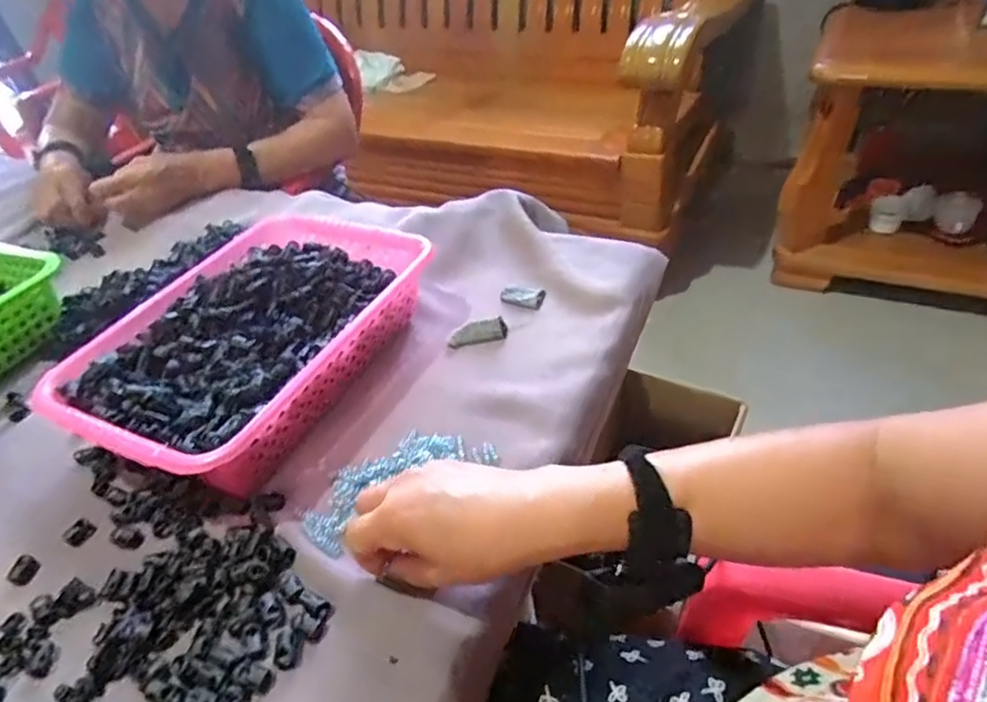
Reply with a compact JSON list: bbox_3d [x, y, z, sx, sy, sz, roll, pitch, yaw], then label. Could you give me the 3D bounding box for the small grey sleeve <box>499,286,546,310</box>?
[{"bbox_3d":[0.029,-0.054,0.631,0.046,0.007,0.026,12,45,21],"label":"small grey sleeve"}]

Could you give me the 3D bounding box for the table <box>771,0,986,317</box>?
[{"bbox_3d":[0.988,-0.389,1.327,0.643,0.522,0.376,7,42,18],"label":"table"}]

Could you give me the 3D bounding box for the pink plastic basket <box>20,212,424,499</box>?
[{"bbox_3d":[-0.217,-0.010,0.569,0.218,0.072,0.310,13,46,22],"label":"pink plastic basket"}]

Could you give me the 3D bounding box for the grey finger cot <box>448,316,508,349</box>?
[{"bbox_3d":[-0.015,-0.019,0.602,0.057,0.017,0.018,-11,42,-3],"label":"grey finger cot"}]

